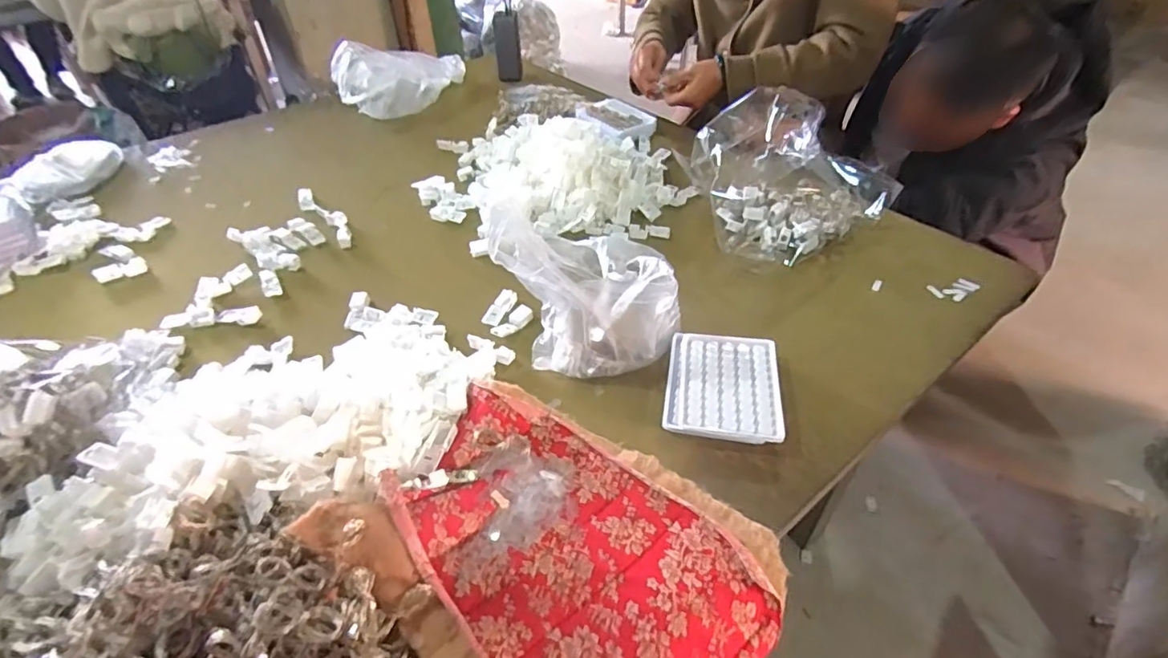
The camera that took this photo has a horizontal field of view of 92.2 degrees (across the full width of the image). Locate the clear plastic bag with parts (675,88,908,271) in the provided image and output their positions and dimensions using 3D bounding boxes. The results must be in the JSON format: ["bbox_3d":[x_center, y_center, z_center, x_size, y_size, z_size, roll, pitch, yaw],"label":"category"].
[{"bbox_3d":[0.291,-0.231,0.767,0.287,0.158,0.205,-19,46,-19],"label":"clear plastic bag with parts"}]

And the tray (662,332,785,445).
[{"bbox_3d":[0.138,0.057,0.560,0.106,0.018,0.129,7,43,8],"label":"tray"}]

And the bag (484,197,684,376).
[{"bbox_3d":[0.007,-0.047,0.574,0.181,0.157,0.117,6,43,7],"label":"bag"}]

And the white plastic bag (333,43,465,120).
[{"bbox_3d":[-0.352,-0.518,1.127,0.123,0.126,0.280,16,45,18],"label":"white plastic bag"}]

